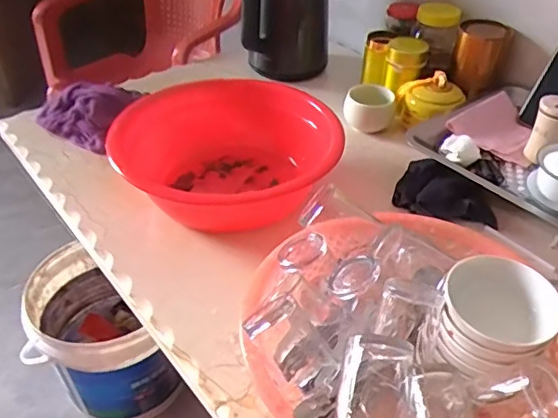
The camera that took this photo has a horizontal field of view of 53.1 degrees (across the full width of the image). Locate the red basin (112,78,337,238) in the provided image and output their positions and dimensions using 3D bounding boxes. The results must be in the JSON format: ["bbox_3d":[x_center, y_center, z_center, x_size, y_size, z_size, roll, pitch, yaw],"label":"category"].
[{"bbox_3d":[-0.077,-0.075,0.793,0.287,0.105,0.287,0,39,0],"label":"red basin"}]

